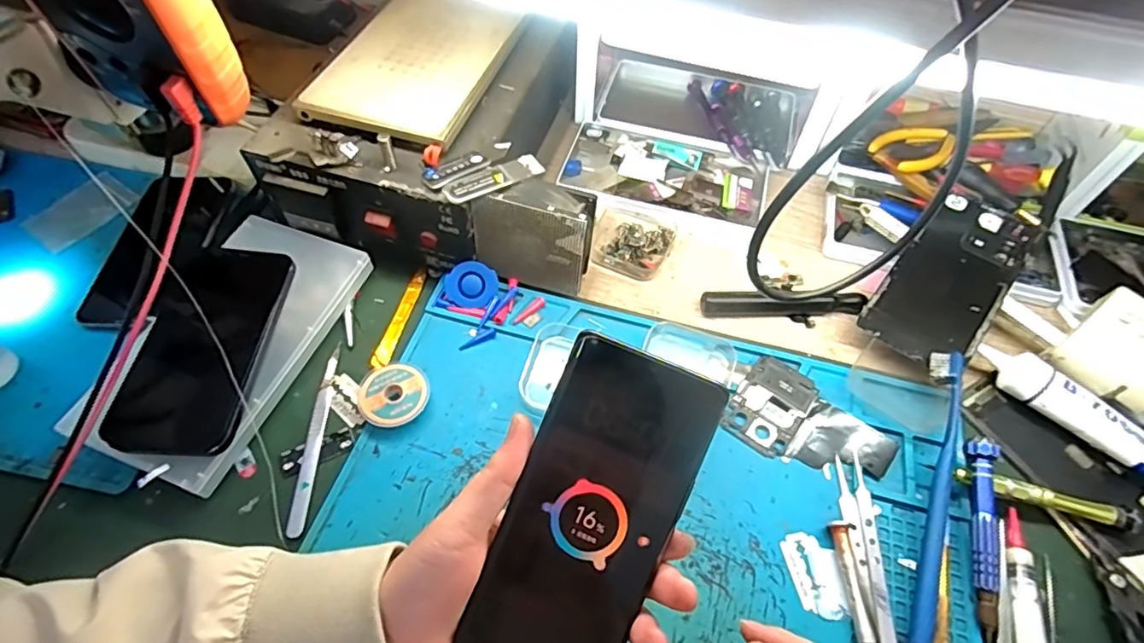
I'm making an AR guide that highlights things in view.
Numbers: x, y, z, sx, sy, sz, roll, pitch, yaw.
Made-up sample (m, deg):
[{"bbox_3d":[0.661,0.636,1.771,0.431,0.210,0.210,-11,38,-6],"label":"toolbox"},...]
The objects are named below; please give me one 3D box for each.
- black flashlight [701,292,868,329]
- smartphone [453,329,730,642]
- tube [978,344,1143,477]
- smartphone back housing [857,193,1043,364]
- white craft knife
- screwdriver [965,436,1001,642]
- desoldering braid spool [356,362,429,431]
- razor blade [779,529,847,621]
[{"bbox_3d":[0.161,-0.013,0.429,0.121,0.016,0.018,1,57,-1],"label":"black flashlight"},{"bbox_3d":[0.008,0.093,0.263,0.072,0.004,0.162,22,93,5],"label":"smartphone"},{"bbox_3d":[0.338,0.062,0.377,0.131,0.027,0.034,34,62,19],"label":"tube"},{"bbox_3d":[0.282,-0.034,0.421,0.071,0.006,0.158,37,69,20],"label":"smartphone back housing"},{"bbox_3d":[-0.165,0.073,0.368,0.012,0.004,0.127,0,57,-2],"label":"white craft knife"},{"bbox_3d":[0.237,0.123,0.327,0.013,0.013,0.111,10,73,4],"label":"screwdriver"},{"bbox_3d":[-0.117,0.049,0.376,0.042,0.014,0.043,1,57,-1],"label":"desoldering braid spool"},{"bbox_3d":[0.140,0.146,0.329,0.028,0.004,0.047,-7,58,-7],"label":"razor blade"}]

